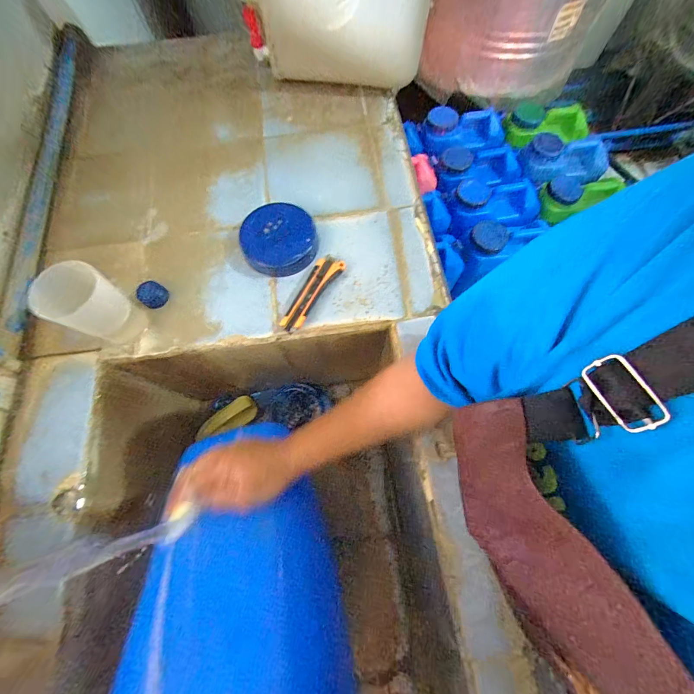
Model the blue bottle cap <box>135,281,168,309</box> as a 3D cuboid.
[{"bbox_3d":[-0.284,-0.077,0.450,0.033,0.019,0.035,0,71,1],"label":"blue bottle cap"}]

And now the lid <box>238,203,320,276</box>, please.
[{"bbox_3d":[-0.102,-0.164,0.472,0.110,0.028,0.114,0,71,1],"label":"lid"}]

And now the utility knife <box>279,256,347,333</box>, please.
[{"bbox_3d":[-0.052,-0.078,0.448,0.036,0.019,0.131,31,74,11],"label":"utility knife"}]

